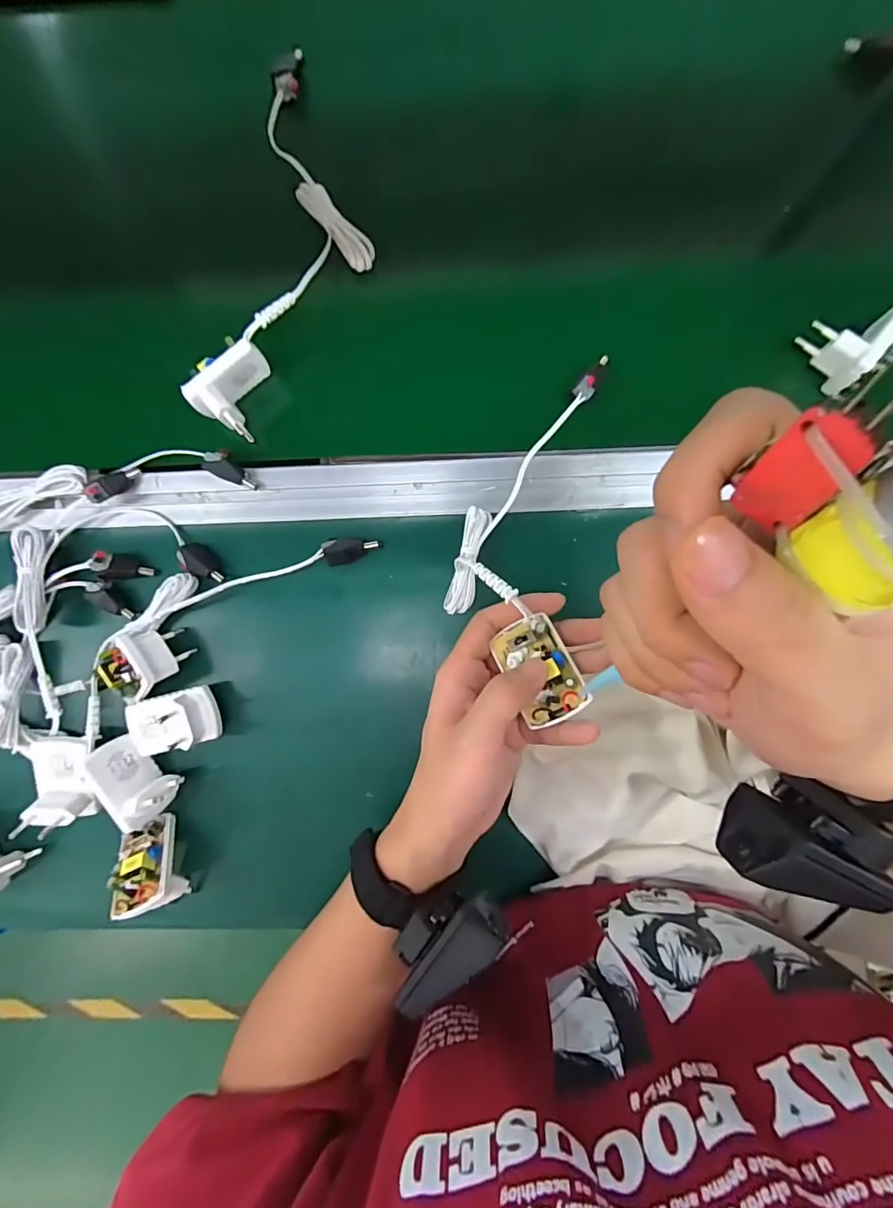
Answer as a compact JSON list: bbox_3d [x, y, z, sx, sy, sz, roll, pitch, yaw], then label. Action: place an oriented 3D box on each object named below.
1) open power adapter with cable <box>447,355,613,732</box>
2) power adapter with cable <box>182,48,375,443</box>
[{"bbox_3d":[0.053,-0.045,0.315,0.095,0.061,0.236,1,61,4],"label":"open power adapter with cable"},{"bbox_3d":[-0.107,-0.260,0.348,0.094,0.033,0.282,11,87,5],"label":"power adapter with cable"}]

